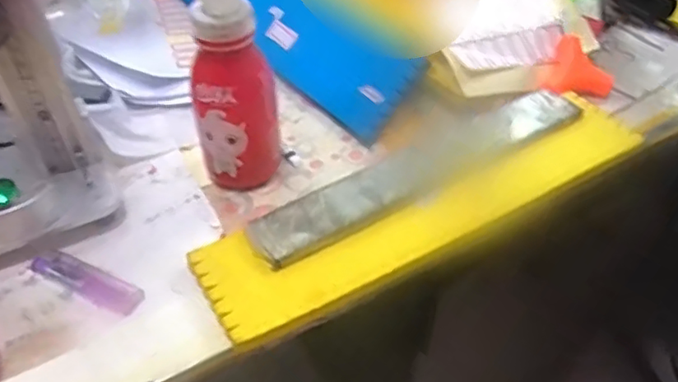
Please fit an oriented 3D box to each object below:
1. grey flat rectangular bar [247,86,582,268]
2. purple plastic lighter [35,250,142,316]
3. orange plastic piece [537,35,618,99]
[{"bbox_3d":[0.062,-0.019,0.427,0.267,0.007,0.045,-25,53,-22],"label":"grey flat rectangular bar"},{"bbox_3d":[-0.157,0.056,0.375,0.078,0.010,0.019,20,49,18],"label":"purple plastic lighter"},{"bbox_3d":[0.194,-0.093,0.504,0.054,0.016,0.056,-42,92,-11],"label":"orange plastic piece"}]

